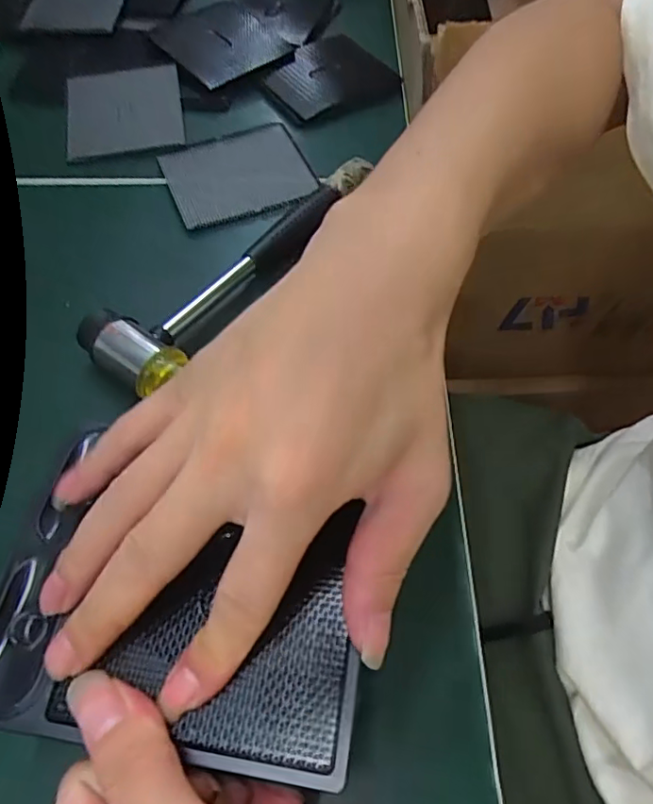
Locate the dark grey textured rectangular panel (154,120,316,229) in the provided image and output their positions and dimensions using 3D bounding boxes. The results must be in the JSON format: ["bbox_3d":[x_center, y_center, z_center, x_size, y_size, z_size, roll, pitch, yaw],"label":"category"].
[{"bbox_3d":[-0.071,-0.182,0.457,0.109,0.006,0.093,-20,61,-12],"label":"dark grey textured rectangular panel"}]

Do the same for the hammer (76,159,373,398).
[{"bbox_3d":[-0.050,-0.098,0.387,0.064,0.027,0.241,37,65,20],"label":"hammer"}]

